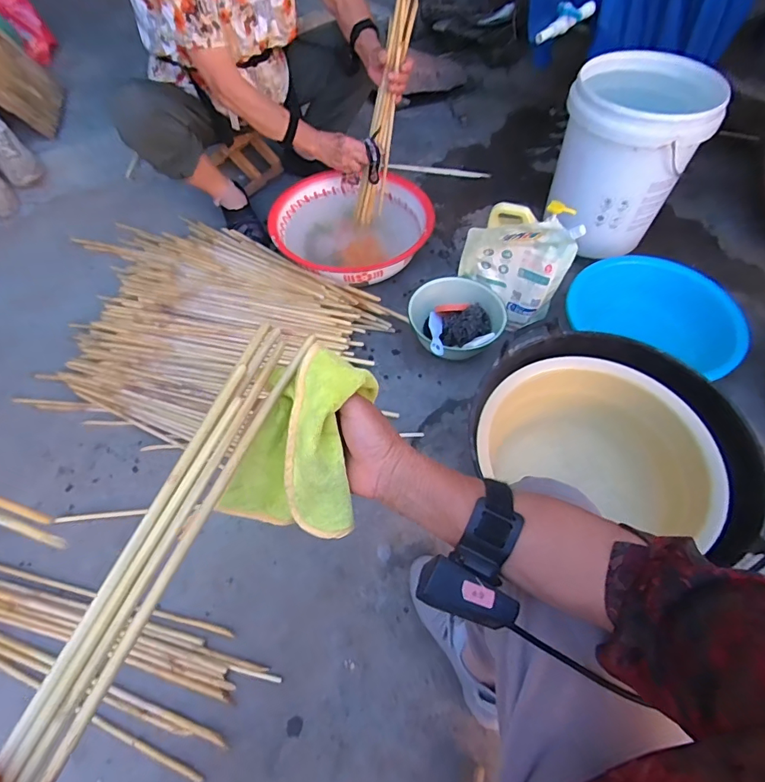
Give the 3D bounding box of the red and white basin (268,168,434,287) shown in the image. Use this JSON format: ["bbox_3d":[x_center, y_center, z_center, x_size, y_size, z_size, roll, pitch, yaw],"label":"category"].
[{"bbox_3d":[-0.077,-0.410,1.139,0.386,0.113,0.362,31,64,18],"label":"red and white basin"}]

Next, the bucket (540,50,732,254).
[{"bbox_3d":[0.562,-0.551,1.082,0.282,0.361,0.303,-1,57,1],"label":"bucket"}]

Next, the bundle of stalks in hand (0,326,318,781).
[{"bbox_3d":[-0.183,0.182,0.271,0.049,0.024,0.593,16,57,10],"label":"bundle of stalks in hand"}]

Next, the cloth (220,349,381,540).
[{"bbox_3d":[-0.068,0.042,0.378,0.112,0.105,0.123,16,60,10],"label":"cloth"}]

